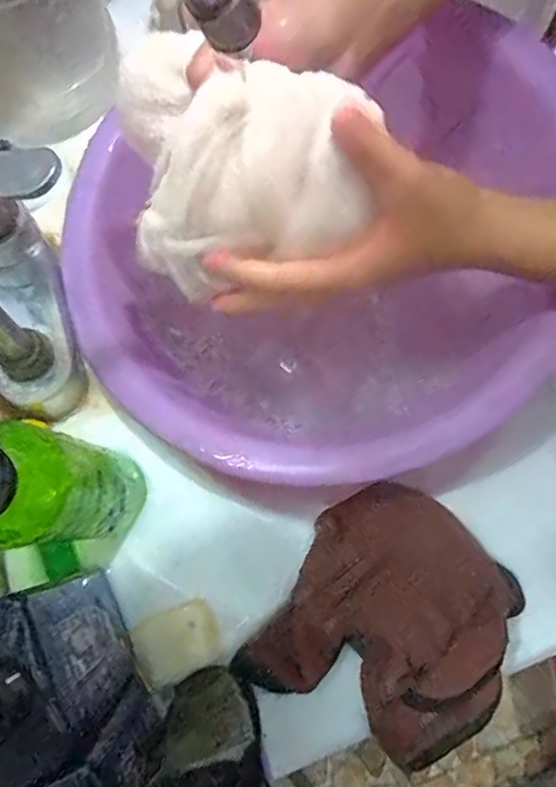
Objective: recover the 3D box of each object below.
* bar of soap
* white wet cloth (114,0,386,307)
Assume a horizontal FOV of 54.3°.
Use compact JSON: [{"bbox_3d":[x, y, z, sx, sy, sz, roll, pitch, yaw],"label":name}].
[{"bbox_3d":[-0.059,0.142,0.314,0.047,0.014,0.038,-29,76,-10],"label":"bar of soap"},{"bbox_3d":[-0.023,-0.127,0.287,0.124,0.095,0.115,1,68,-1],"label":"white wet cloth"}]

